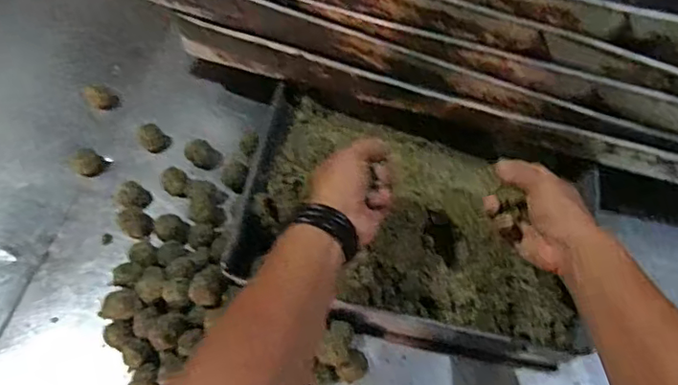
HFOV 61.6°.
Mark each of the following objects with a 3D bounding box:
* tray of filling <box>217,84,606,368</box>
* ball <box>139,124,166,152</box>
[{"bbox_3d":[0.084,0.027,0.617,0.368,0.061,0.258,13,59,6],"label":"tray of filling"},{"bbox_3d":[-0.230,-0.068,0.699,0.027,0.026,0.038,-24,63,-15],"label":"ball"}]

